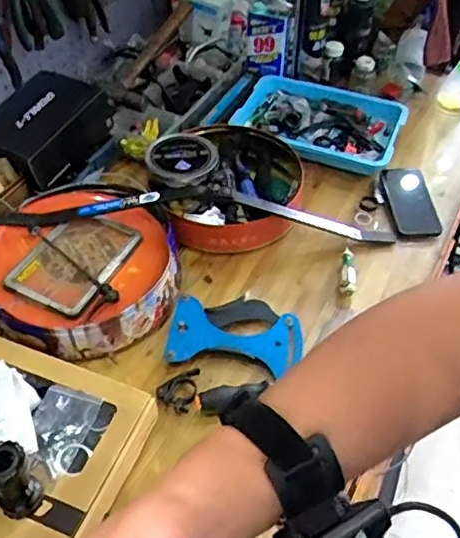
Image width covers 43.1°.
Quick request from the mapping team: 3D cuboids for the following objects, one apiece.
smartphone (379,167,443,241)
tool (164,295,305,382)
[{"bbox_3d":[0.325,-0.128,1.076,0.075,0.015,0.177,-2,48,-2],"label":"smartphone"},{"bbox_3d":[0.011,0.092,0.861,0.193,0.031,0.127,5,49,5],"label":"tool"}]

